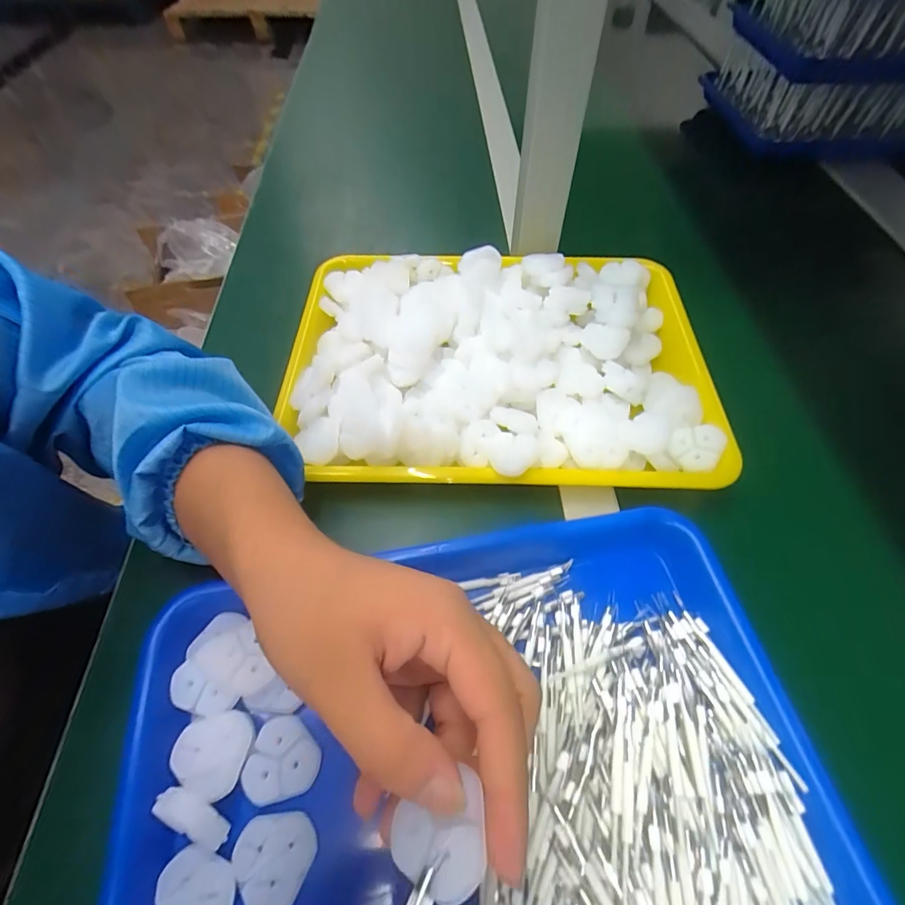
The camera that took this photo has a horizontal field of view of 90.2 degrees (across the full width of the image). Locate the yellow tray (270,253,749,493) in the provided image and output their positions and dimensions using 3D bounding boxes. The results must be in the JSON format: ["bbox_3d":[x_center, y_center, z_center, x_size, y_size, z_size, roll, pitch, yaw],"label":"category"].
[{"bbox_3d":[0.047,-0.078,0.367,0.338,0.054,0.232,-2,60,1],"label":"yellow tray"}]

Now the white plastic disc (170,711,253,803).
[{"bbox_3d":[-0.122,0.151,0.227,0.034,0.004,0.036,6,64,-12],"label":"white plastic disc"}]

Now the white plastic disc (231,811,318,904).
[{"bbox_3d":[-0.082,0.190,0.211,0.034,0.004,0.036,0,57,0],"label":"white plastic disc"}]

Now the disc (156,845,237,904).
[{"bbox_3d":[-0.118,0.200,0.203,0.036,0.007,0.034,0,57,0],"label":"disc"}]

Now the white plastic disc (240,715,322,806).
[{"bbox_3d":[-0.086,0.158,0.231,0.034,0.006,0.036,0,57,0],"label":"white plastic disc"}]

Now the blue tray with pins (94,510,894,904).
[{"bbox_3d":[0.010,0.163,0.219,0.333,0.039,0.242,-9,60,-3],"label":"blue tray with pins"}]

